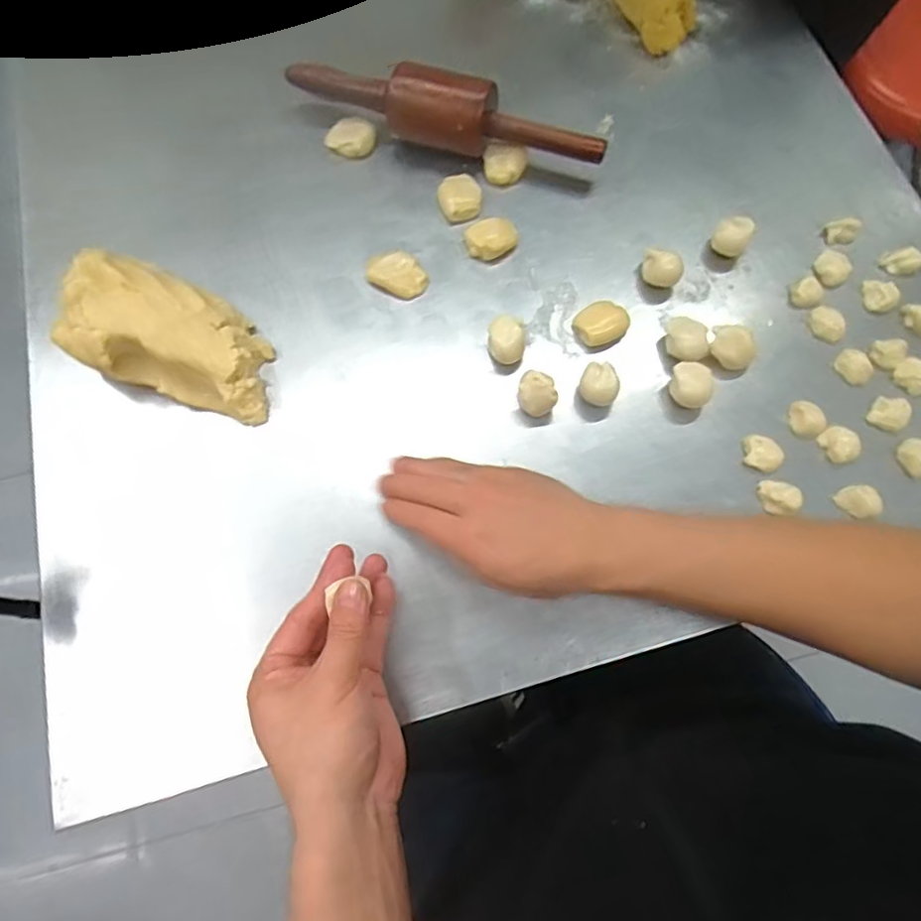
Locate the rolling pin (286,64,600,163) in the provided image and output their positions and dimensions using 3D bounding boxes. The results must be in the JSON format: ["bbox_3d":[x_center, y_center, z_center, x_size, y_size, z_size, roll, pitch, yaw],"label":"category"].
[{"bbox_3d":[-0.019,-0.317,0.545,0.303,0.065,0.058,24,73,9],"label":"rolling pin"}]

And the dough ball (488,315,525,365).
[{"bbox_3d":[0.037,-0.097,0.486,0.028,0.032,0.036,1,71,1],"label":"dough ball"}]

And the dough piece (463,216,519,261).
[{"bbox_3d":[0.028,-0.197,0.526,0.046,0.014,0.036,-18,71,-6],"label":"dough piece"}]

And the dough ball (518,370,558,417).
[{"bbox_3d":[0.061,-0.051,0.473,0.030,0.036,0.027,13,71,5],"label":"dough ball"}]

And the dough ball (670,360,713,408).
[{"bbox_3d":[0.183,-0.058,0.476,0.028,0.033,0.032,7,71,3],"label":"dough ball"}]

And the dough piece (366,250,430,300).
[{"bbox_3d":[-0.054,-0.164,0.517,0.053,0.014,0.038,21,72,8],"label":"dough piece"}]

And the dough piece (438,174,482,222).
[{"bbox_3d":[0.000,-0.240,0.540,0.038,0.015,0.047,-8,71,-2],"label":"dough piece"}]

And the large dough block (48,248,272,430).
[{"bbox_3d":[-0.228,-0.101,0.475,0.165,0.069,0.096,16,72,6],"label":"large dough block"}]

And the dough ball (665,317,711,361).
[{"bbox_3d":[0.187,-0.097,0.491,0.031,0.024,0.038,-8,71,-2],"label":"dough ball"}]

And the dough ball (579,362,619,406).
[{"bbox_3d":[0.110,-0.059,0.474,0.031,0.032,0.028,25,73,9],"label":"dough ball"}]

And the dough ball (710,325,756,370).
[{"bbox_3d":[0.222,-0.091,0.484,0.032,0.028,0.029,8,71,3],"label":"dough ball"}]

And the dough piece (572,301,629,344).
[{"bbox_3d":[0.118,-0.117,0.498,0.040,0.016,0.040,0,71,1],"label":"dough piece"}]

